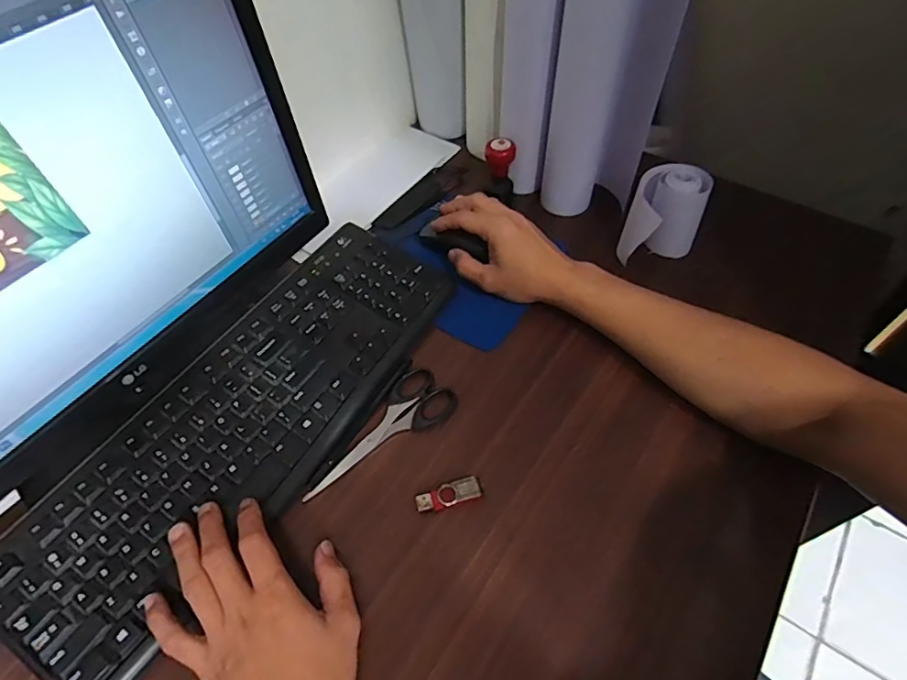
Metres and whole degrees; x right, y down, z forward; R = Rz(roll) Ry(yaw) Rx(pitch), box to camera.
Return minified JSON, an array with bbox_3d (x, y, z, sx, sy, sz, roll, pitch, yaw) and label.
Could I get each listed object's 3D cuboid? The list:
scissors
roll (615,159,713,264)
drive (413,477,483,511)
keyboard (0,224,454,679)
[{"bbox_3d":[-0.064,0.083,0.449,0.056,0.004,0.151,36,62,25],"label":"scissors"},{"bbox_3d":[0.220,-0.123,0.541,0.073,0.094,0.084,20,57,16],"label":"roll"},{"bbox_3d":[-0.004,0.125,0.416,0.052,0.007,0.017,-13,54,-8],"label":"drive"},{"bbox_3d":[-0.173,0.061,0.455,0.151,0.027,0.438,28,60,21],"label":"keyboard"}]

